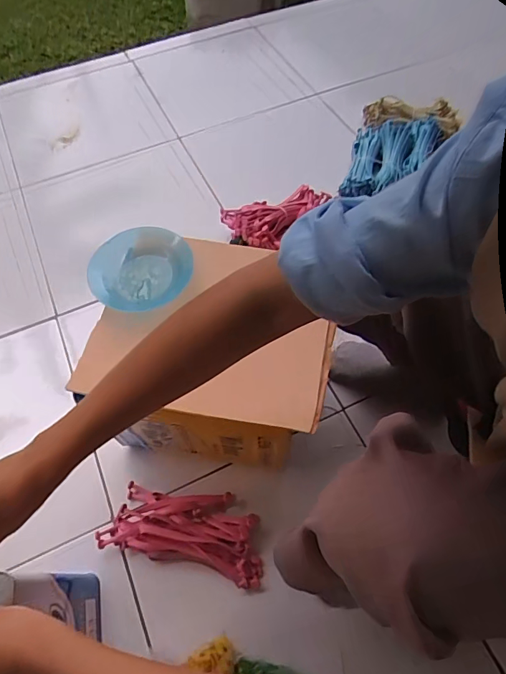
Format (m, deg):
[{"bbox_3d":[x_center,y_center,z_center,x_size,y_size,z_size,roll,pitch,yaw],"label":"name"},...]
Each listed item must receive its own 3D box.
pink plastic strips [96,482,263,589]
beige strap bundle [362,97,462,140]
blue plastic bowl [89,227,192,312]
[{"bbox_3d":[-0.100,0.276,0.616,0.230,0.068,0.116,6,61,5],"label":"pink plastic strips"},{"bbox_3d":[0.375,-0.529,1.022,0.221,0.040,0.084,10,62,7],"label":"beige strap bundle"},{"bbox_3d":[-0.139,-0.089,0.548,0.121,0.040,0.115,-1,61,1],"label":"blue plastic bowl"}]

